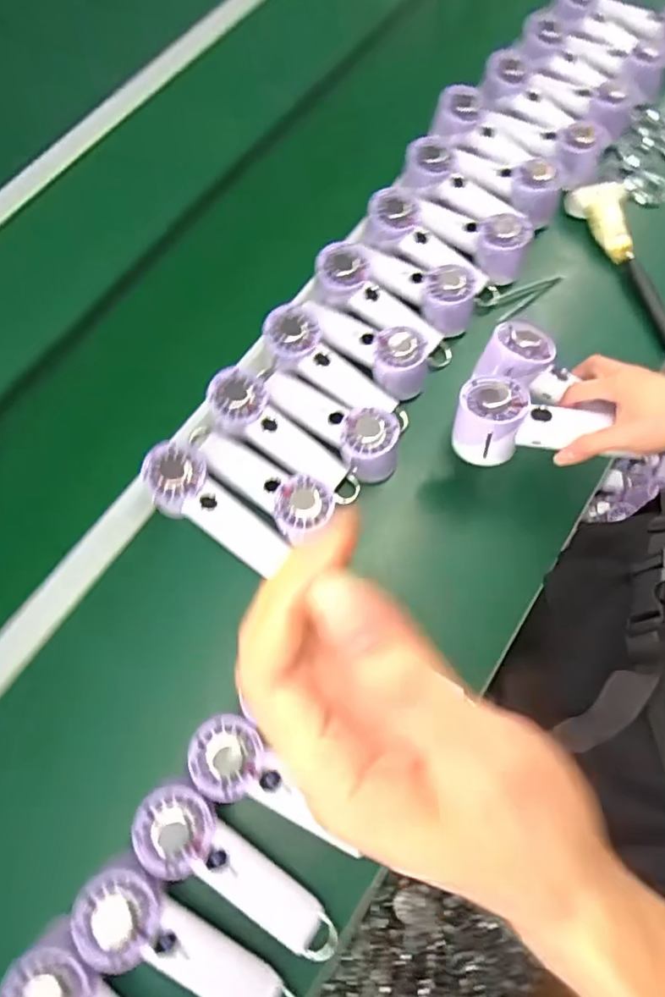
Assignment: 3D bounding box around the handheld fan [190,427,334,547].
[{"bbox_3d":[-0.083,-0.025,0.609,0.189,0.037,0.061,34,73,27],"label":"handheld fan"}]

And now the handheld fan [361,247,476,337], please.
[{"bbox_3d":[0.104,-0.271,0.698,0.159,0.059,0.067,38,74,12],"label":"handheld fan"}]

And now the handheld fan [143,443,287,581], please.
[{"bbox_3d":[-0.124,0.012,0.588,0.172,0.036,0.063,40,74,-3],"label":"handheld fan"}]

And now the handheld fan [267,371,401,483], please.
[{"bbox_3d":[0.000,-0.094,0.625,0.180,0.048,0.071,42,75,14],"label":"handheld fan"}]

